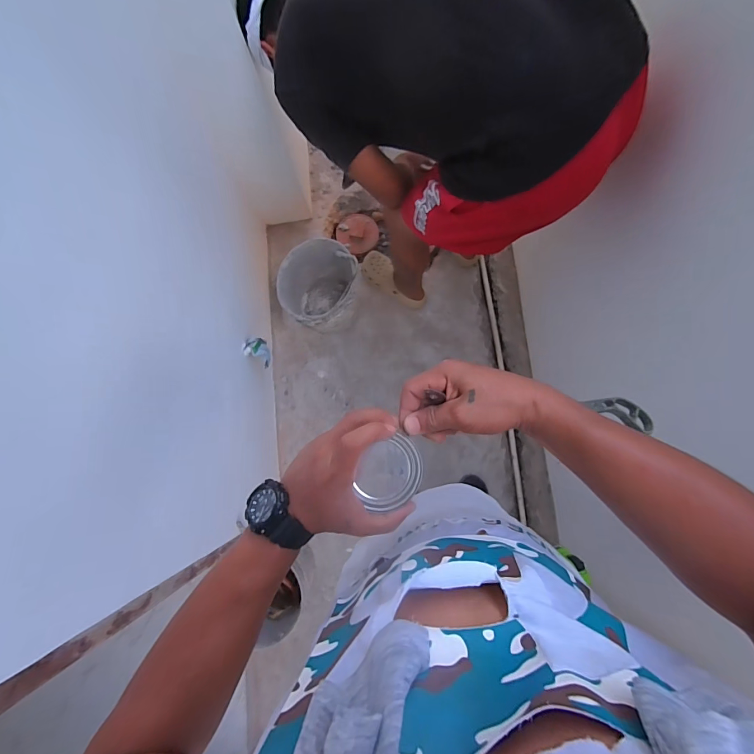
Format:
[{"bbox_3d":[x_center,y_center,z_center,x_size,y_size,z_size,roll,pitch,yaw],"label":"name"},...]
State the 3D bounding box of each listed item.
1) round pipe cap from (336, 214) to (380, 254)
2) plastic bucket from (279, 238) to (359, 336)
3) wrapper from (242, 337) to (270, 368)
[{"bbox_3d":[-0.082,-0.596,1.559,0.183,0.027,0.155,44,87,9],"label":"round pipe cap"},{"bbox_3d":[-0.193,-0.304,1.353,0.250,0.286,0.282,-5,81,3],"label":"plastic bucket"},{"bbox_3d":[-0.368,-0.083,1.174,0.102,0.041,0.071,33,85,8],"label":"wrapper"}]

